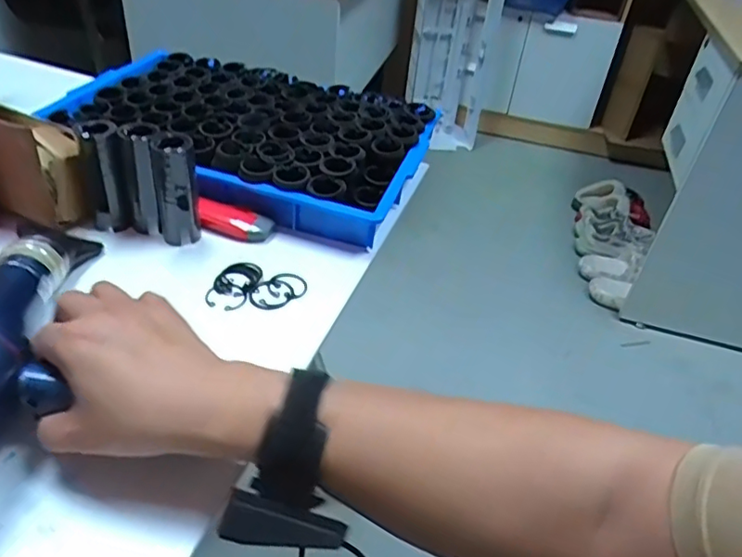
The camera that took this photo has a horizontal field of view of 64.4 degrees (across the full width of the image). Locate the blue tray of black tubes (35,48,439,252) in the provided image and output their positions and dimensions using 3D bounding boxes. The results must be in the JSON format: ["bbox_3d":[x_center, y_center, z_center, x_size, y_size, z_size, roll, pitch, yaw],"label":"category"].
[{"bbox_3d":[-0.151,-0.170,0.707,0.420,0.070,0.271,17,40,12],"label":"blue tray of black tubes"}]

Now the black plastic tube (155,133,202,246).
[{"bbox_3d":[-0.181,-0.082,0.552,0.036,0.103,0.030,-8,41,-17],"label":"black plastic tube"}]

